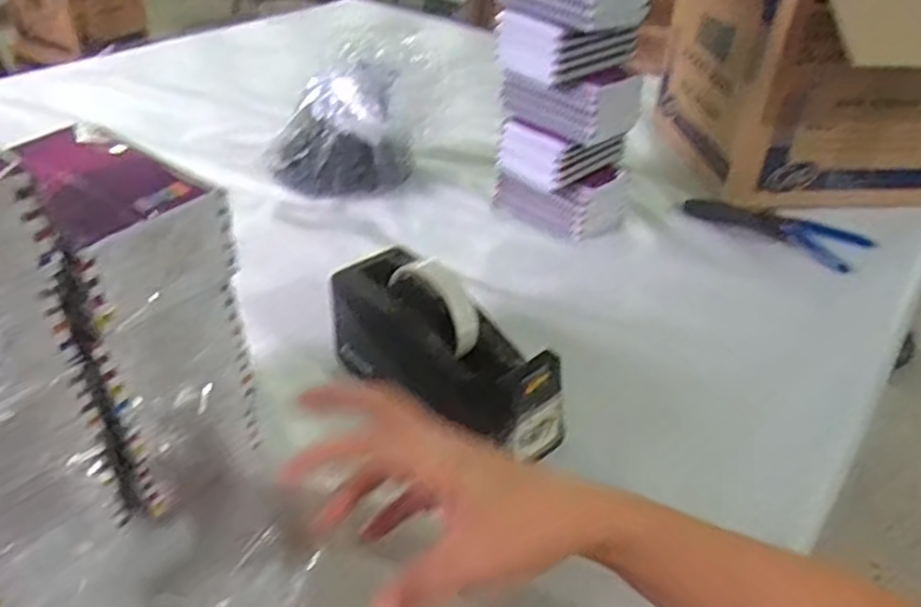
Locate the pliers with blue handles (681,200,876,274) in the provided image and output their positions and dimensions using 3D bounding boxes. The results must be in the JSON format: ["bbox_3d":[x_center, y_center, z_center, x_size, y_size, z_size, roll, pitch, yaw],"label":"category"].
[{"bbox_3d":[0.370,-0.093,0.845,0.203,0.014,0.069,25,45,18],"label":"pliers with blue handles"}]

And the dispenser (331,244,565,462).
[{"bbox_3d":[-0.014,0.037,0.568,0.079,0.116,0.205,-27,47,-34],"label":"dispenser"}]

